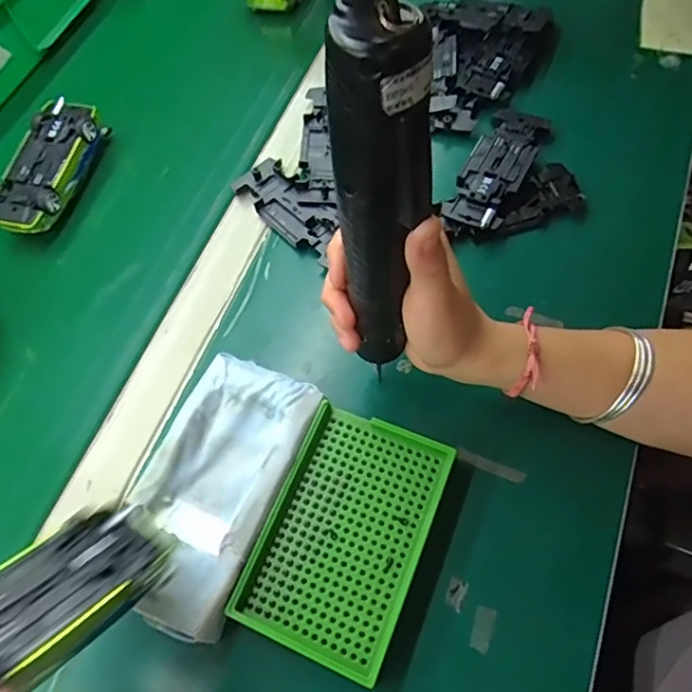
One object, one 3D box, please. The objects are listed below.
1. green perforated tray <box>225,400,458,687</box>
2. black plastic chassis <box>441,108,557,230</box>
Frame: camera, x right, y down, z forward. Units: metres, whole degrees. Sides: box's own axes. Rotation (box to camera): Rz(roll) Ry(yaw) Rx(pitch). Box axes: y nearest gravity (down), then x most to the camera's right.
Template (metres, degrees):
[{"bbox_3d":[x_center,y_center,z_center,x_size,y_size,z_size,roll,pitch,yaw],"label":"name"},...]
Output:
[{"bbox_3d":[0.001,0.111,0.339,0.088,0.021,0.136,19,67,14],"label":"green perforated tray"},{"bbox_3d":[0.122,-0.144,0.455,0.051,0.022,0.126,28,70,18],"label":"black plastic chassis"}]

